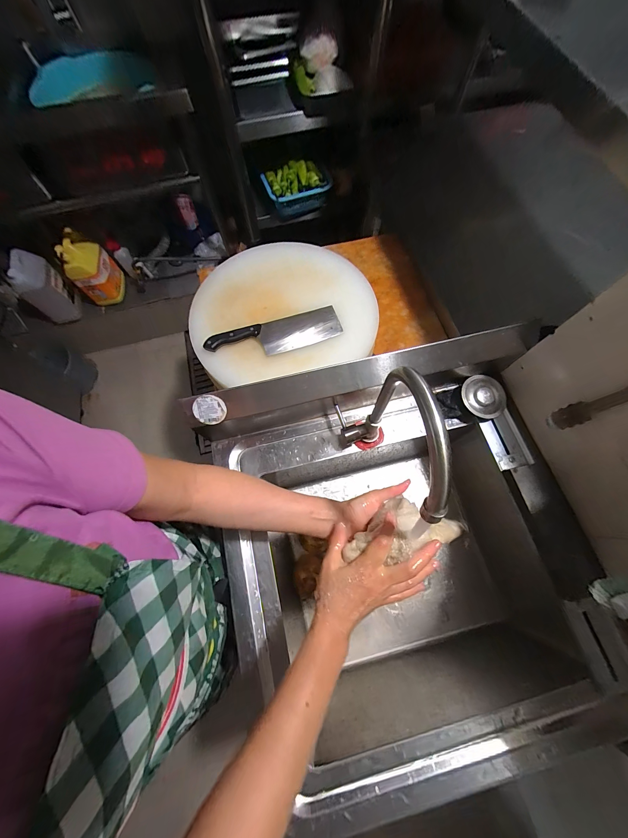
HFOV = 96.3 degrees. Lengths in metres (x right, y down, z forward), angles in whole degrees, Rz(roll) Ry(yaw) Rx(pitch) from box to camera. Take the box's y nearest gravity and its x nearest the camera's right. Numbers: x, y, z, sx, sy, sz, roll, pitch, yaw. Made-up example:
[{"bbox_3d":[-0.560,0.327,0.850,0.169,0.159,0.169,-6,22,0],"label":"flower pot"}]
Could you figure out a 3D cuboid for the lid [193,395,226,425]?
[{"bbox_3d":[-0.161,-0.013,0.433,0.047,0.049,0.004,-6,28,-6],"label":"lid"}]

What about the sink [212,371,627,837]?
[{"bbox_3d":[0.150,0.256,0.541,0.559,0.251,0.546,-13,71,-4],"label":"sink"}]

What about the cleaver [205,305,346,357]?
[{"bbox_3d":[-0.081,-0.176,0.591,0.275,0.029,0.075,-17,72,-5],"label":"cleaver"}]

